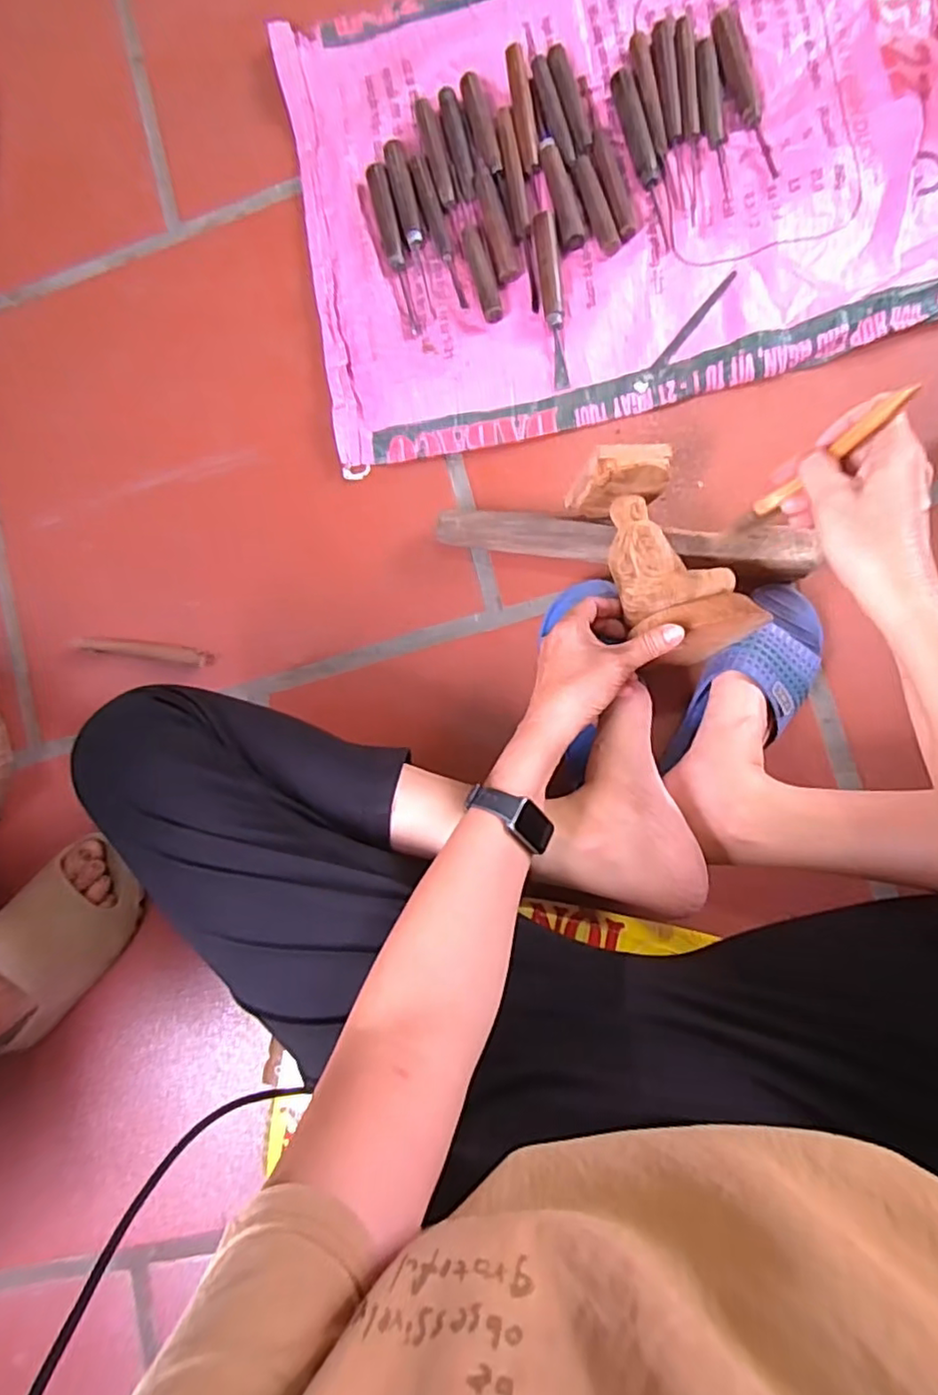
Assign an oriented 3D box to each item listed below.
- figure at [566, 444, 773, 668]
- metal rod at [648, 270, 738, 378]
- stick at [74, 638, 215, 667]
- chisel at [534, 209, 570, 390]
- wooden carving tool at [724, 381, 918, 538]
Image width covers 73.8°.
[{"bbox_3d":[0.153,-0.116,0.501,0.084,0.057,0.190,-24,67,6],"label":"figure"},{"bbox_3d":[0.212,-0.356,0.596,0.010,0.004,0.123,40,93,9],"label":"metal rod"},{"bbox_3d":[-0.339,-0.050,0.651,0.147,0.008,0.018,8,87,9],"label":"stick"},{"bbox_3d":[0.081,-0.388,0.607,0.021,0.015,0.171,-5,85,8],"label":"chisel"},{"bbox_3d":[0.222,-0.147,0.410,0.010,0.155,0.011,-24,82,-19],"label":"wooden carving tool"}]

